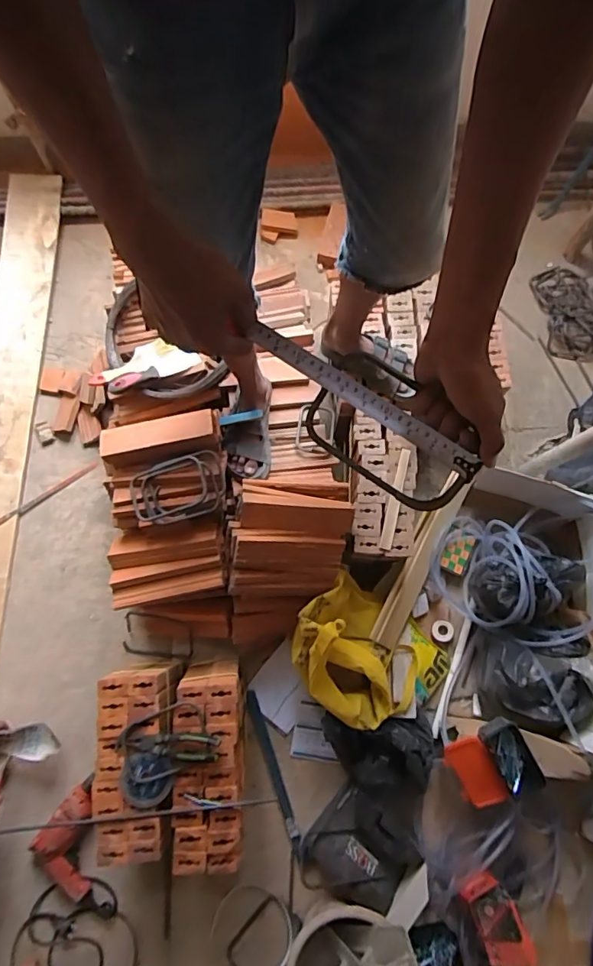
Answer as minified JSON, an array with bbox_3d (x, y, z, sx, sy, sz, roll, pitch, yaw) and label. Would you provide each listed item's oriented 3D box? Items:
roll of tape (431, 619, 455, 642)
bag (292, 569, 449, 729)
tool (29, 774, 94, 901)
[{"bbox_3d":[0.372,0.377,1.269,0.057,0.021,0.054,0,77,-1],"label":"roll of tape"},{"bbox_3d":[0.169,0.405,1.130,0.380,0.224,0.271,32,78,7],"label":"bag"},{"bbox_3d":[-0.514,0.794,1.104,0.125,0.065,0.241,2,77,0],"label":"tool"}]

